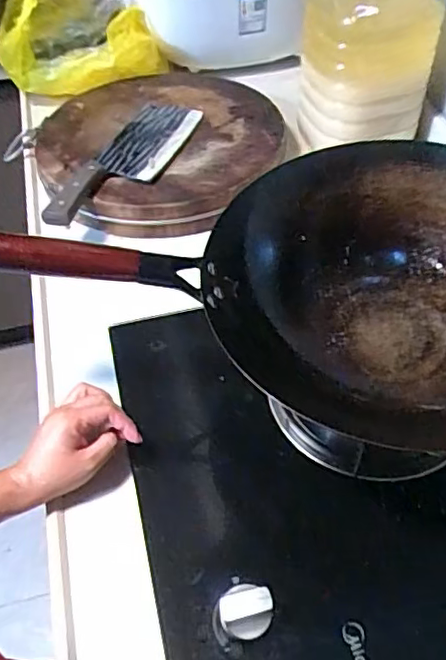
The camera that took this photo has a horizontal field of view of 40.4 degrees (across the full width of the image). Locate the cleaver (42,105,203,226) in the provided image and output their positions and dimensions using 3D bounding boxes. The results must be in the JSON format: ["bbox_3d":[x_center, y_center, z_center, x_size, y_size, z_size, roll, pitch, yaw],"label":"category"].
[{"bbox_3d":[-0.126,-0.226,0.797,0.100,0.026,0.304,18,52,18],"label":"cleaver"}]

